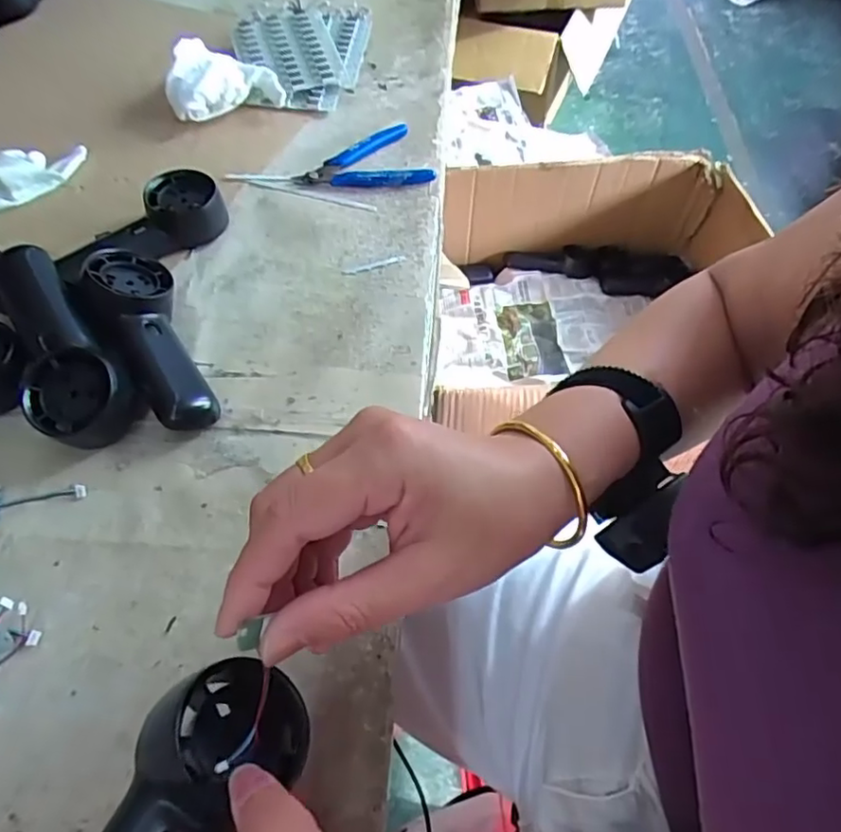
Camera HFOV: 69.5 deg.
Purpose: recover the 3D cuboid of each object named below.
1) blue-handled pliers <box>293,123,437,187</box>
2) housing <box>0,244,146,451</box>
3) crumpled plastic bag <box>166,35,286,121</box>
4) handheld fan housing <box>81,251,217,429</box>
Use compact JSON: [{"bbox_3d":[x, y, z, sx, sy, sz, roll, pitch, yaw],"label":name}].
[{"bbox_3d":[-0.052,-0.235,0.552,0.118,0.013,0.076,-4,57,-5],"label":"blue-handled pliers"},{"bbox_3d":[-0.235,-0.050,0.394,0.060,0.039,0.145,-27,77,-18],"label":"housing"},{"bbox_3d":[-0.187,-0.316,0.572,0.100,0.049,0.061,-19,60,-14],"label":"crumpled plastic bag"},{"bbox_3d":[-0.183,-0.054,0.411,0.050,0.047,0.147,-24,61,-17],"label":"handheld fan housing"}]

